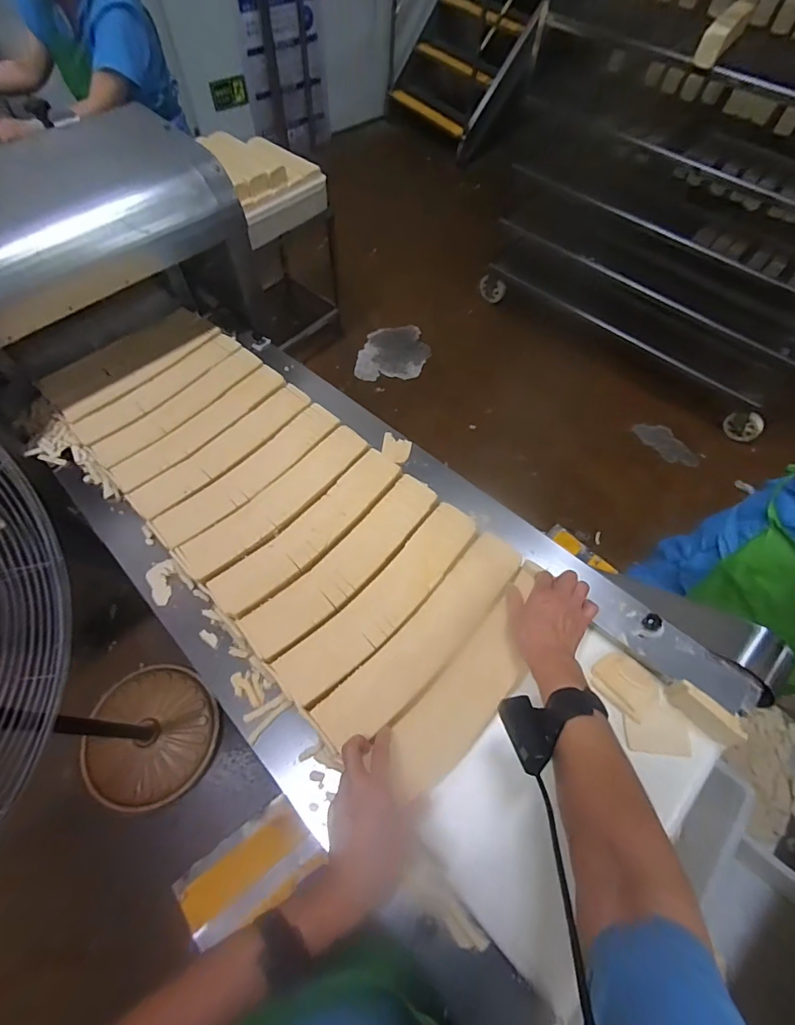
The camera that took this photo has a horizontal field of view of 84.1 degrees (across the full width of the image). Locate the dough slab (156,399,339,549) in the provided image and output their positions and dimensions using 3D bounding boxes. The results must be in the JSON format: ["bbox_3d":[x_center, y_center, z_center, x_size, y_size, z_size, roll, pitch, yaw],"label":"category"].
[{"bbox_3d":[-0.256,-0.071,0.778,0.359,0.027,0.090,-40,71,-20],"label":"dough slab"}]

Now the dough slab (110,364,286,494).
[{"bbox_3d":[-0.377,-0.170,0.861,0.084,0.025,0.362,41,68,17],"label":"dough slab"}]

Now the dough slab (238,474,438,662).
[{"bbox_3d":[-0.073,0.074,0.679,0.087,0.027,0.352,41,68,17],"label":"dough slab"}]

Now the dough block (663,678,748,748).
[{"bbox_3d":[0.387,0.253,0.555,0.025,0.044,0.086,-37,70,-19],"label":"dough block"}]

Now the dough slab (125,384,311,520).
[{"bbox_3d":[-0.320,-0.122,0.823,0.363,0.030,0.088,-39,71,-20],"label":"dough slab"}]

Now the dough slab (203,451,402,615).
[{"bbox_3d":[-0.131,0.026,0.714,0.089,0.018,0.354,41,68,17],"label":"dough slab"}]

